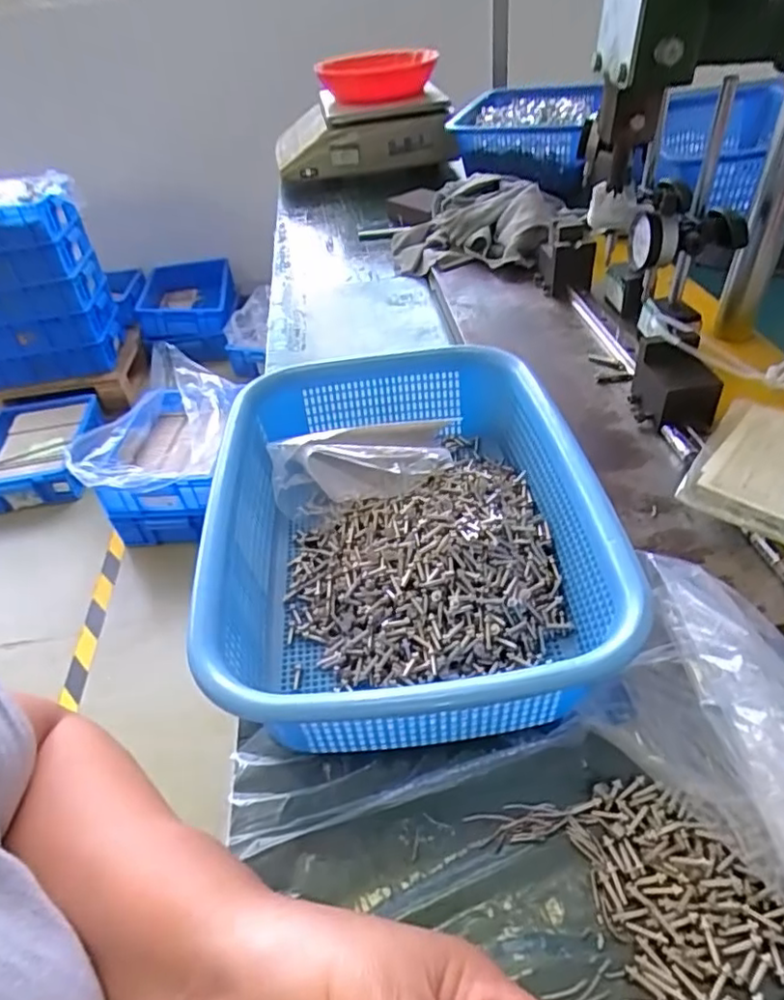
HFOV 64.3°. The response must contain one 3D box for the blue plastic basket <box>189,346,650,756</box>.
[{"bbox_3d":[0.006,0.008,0.372,0.201,0.065,0.288,-8,40,0],"label":"blue plastic basket"}]

